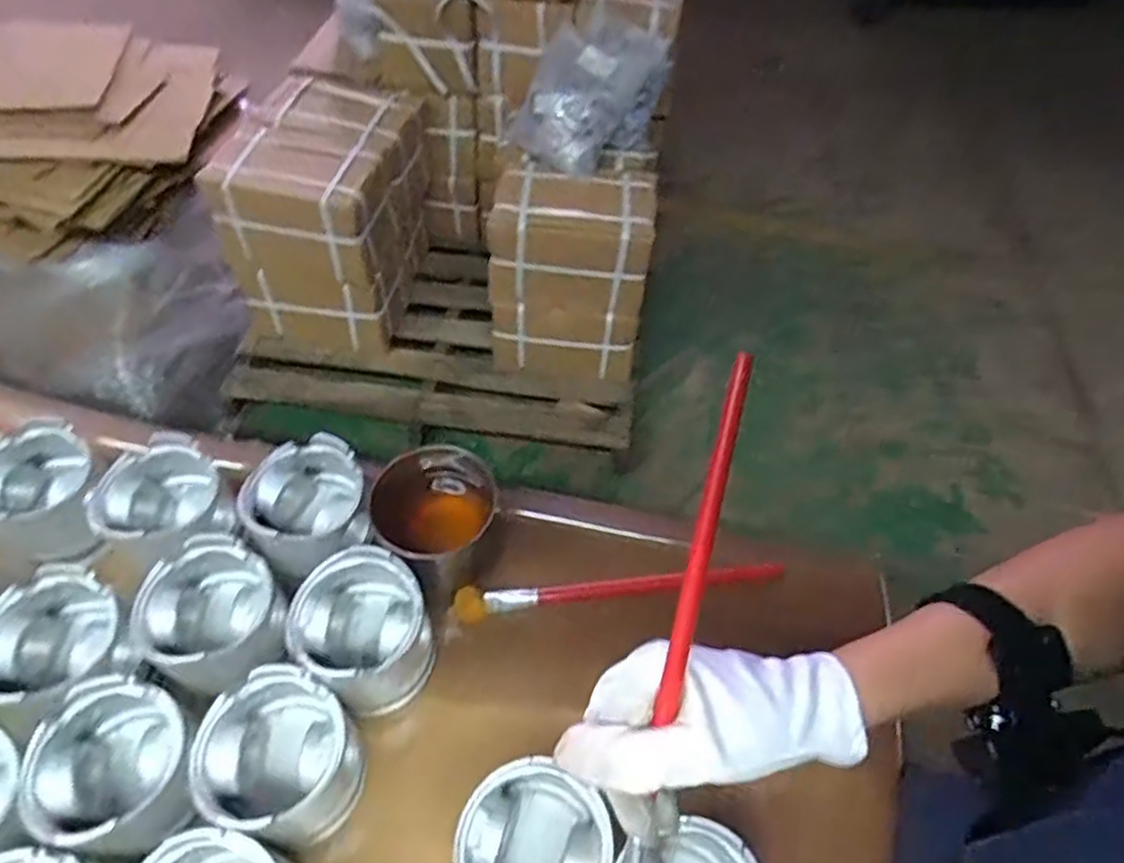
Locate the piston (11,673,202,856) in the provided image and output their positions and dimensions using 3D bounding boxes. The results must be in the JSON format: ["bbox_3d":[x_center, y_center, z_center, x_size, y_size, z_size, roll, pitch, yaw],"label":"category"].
[{"bbox_3d":[-0.284,0.212,0.456,0.097,0.067,0.092,23,57,13],"label":"piston"}]

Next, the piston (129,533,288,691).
[{"bbox_3d":[-0.252,0.132,0.515,0.095,0.066,0.092,1,55,-2],"label":"piston"}]

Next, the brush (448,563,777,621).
[{"bbox_3d":[0.049,0.128,0.584,0.270,0.016,0.025,-4,55,-6],"label":"brush"}]

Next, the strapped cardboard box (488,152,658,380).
[{"bbox_3d":[0.020,-0.347,1.540,0.313,0.391,0.251,6,55,2],"label":"strapped cardboard box"}]

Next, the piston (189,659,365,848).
[{"bbox_3d":[-0.182,0.211,0.465,0.095,0.078,0.087,22,57,13],"label":"piston"}]

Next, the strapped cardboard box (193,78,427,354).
[{"bbox_3d":[-0.516,-0.509,1.624,0.335,0.407,0.462,7,55,2],"label":"strapped cardboard box"}]

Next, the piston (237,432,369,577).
[{"bbox_3d":[-0.203,0.058,0.571,0.087,0.069,0.093,1,55,-2],"label":"piston"}]

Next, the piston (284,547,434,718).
[{"bbox_3d":[-0.140,0.144,0.515,0.092,0.079,0.089,1,55,-2],"label":"piston"}]

